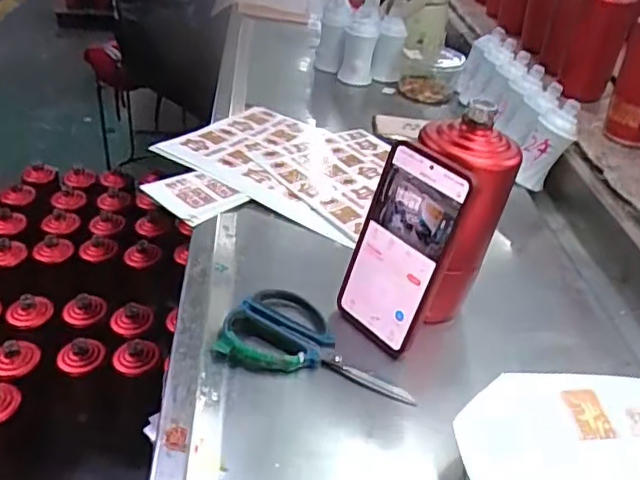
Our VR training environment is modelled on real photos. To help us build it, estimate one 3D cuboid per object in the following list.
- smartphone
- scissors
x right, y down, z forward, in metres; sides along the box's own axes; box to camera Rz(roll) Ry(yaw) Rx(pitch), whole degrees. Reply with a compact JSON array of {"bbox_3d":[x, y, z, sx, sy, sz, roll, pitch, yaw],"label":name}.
[{"bbox_3d":[0.062,0.008,0.502,0.012,0.164,0.082,-7,34,-45],"label":"smartphone"},{"bbox_3d":[0.001,0.084,0.509,0.159,0.010,0.083,13,35,9],"label":"scissors"}]

